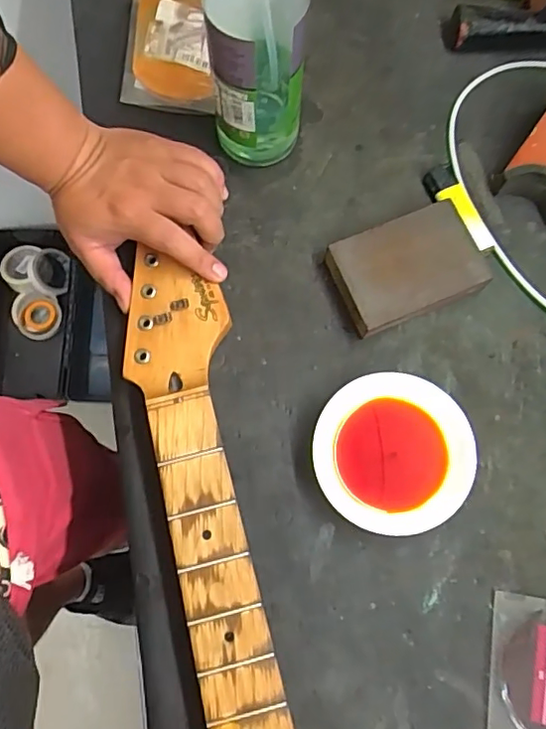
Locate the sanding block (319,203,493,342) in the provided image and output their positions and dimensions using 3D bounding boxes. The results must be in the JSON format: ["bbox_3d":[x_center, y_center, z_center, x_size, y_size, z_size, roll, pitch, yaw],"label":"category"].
[{"bbox_3d":[0.098,-0.070,0.409,0.102,0.027,0.069,-23,77,-4],"label":"sanding block"}]

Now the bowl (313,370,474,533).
[{"bbox_3d":[0.081,0.061,0.379,0.103,0.027,0.099,0,77,1],"label":"bowl"}]

